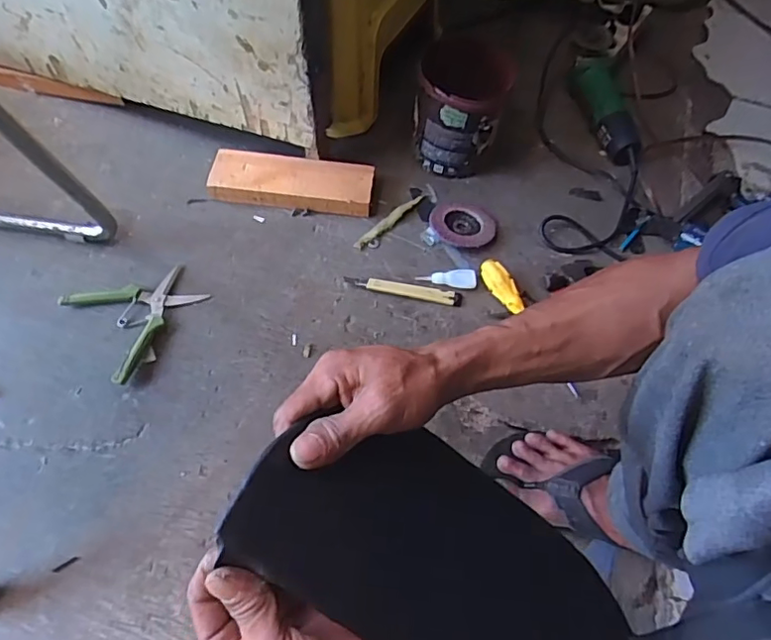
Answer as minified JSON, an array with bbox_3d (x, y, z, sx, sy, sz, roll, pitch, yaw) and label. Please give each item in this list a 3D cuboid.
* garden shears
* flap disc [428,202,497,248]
[{"bbox_3d":[-0.311,-0.011,0.715,0.147,0.025,0.145,-35,68,-21],"label":"garden shears"},{"bbox_3d":[0.116,-0.143,0.823,0.099,0.020,0.084,-2,60,-5],"label":"flap disc"}]

